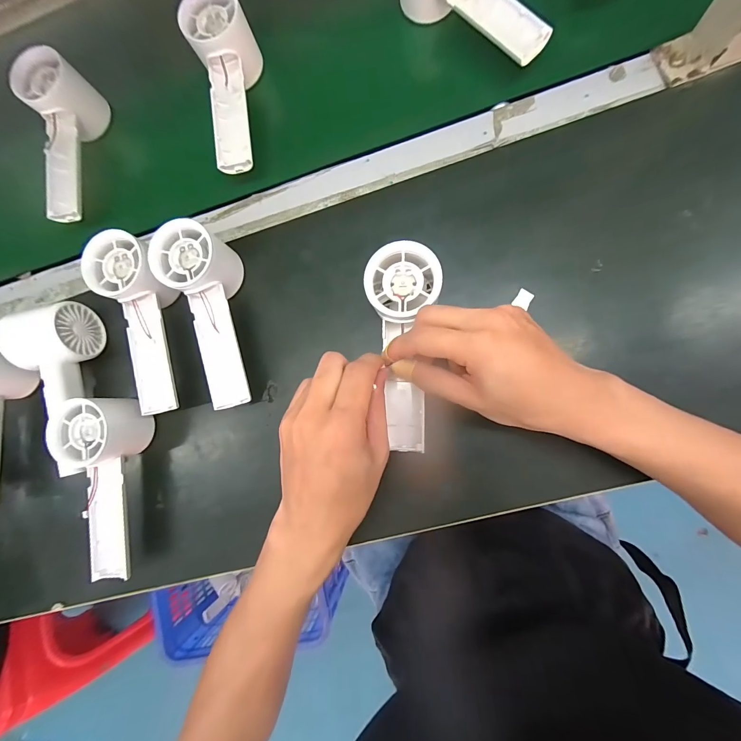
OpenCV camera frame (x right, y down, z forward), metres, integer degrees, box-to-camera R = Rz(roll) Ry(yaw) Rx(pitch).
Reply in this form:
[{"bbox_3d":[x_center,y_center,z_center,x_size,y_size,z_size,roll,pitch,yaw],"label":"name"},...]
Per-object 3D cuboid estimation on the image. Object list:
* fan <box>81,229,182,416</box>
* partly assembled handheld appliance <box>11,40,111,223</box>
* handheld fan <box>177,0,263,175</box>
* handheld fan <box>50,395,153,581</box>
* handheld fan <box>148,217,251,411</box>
[{"bbox_3d":[-0.209,-0.040,0.313,0.063,0.059,0.159,-5,86,8],"label":"fan"},{"bbox_3d":[-0.315,-0.227,0.345,0.058,0.052,0.154,0,87,8],"label":"partly assembled handheld appliance"},{"bbox_3d":[-0.132,-0.267,0.324,0.056,0.050,0.158,-11,86,7],"label":"handheld fan"},{"bbox_3d":[-0.238,0.103,0.308,0.066,0.057,0.158,4,88,8],"label":"handheld fan"},{"bbox_3d":[-0.143,-0.048,0.311,0.052,0.047,0.161,-10,97,7],"label":"handheld fan"}]

